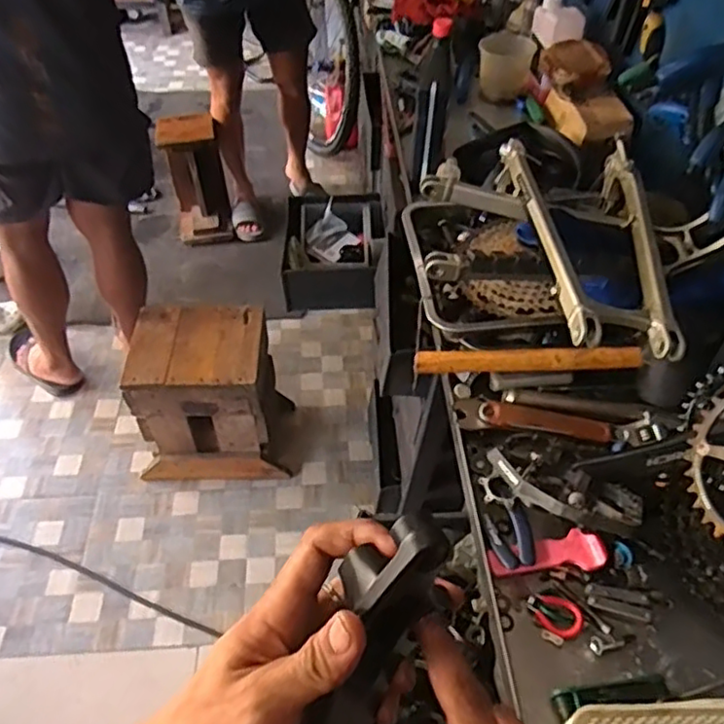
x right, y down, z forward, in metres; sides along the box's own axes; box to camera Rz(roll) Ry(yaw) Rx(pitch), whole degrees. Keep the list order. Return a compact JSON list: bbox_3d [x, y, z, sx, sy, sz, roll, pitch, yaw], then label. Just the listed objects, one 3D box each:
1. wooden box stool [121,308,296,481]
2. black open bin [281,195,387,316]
[{"bbox_3d":[-0.394,0.090,1.653,0.343,0.403,0.246,-3,48,-3],"label":"wooden box stool"},{"bbox_3d":[-0.066,-0.264,1.583,0.236,0.135,0.311,2,48,1],"label":"black open bin"}]

